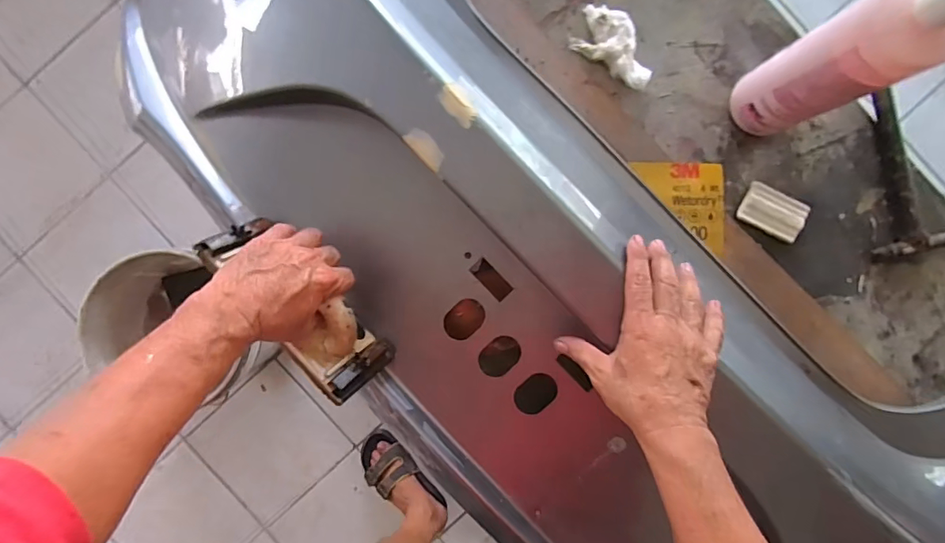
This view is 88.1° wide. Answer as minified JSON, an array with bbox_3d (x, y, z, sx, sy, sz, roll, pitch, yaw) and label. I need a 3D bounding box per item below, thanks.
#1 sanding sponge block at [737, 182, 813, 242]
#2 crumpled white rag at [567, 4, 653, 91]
[{"bbox_3d":[0.366,-0.071,0.590,0.078,0.014,0.047,28,89,0],"label":"sanding sponge block"},{"bbox_3d":[0.176,-0.274,0.587,0.109,0.022,0.070,36,89,0],"label":"crumpled white rag"}]

